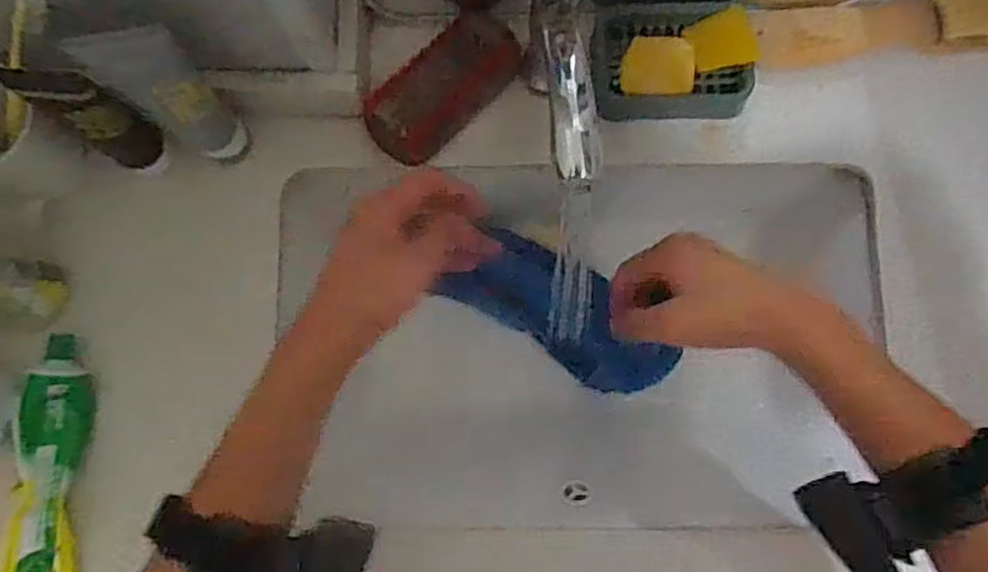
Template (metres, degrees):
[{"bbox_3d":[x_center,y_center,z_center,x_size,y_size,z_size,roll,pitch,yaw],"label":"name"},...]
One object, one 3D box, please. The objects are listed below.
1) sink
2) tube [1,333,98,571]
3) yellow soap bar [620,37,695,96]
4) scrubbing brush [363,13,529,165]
[{"bbox_3d":[0.075,0.044,0.590,0.428,0.128,0.276,0,81,1],"label":"sink"},{"bbox_3d":[-0.316,0.137,0.520,0.046,0.043,0.203,1,81,1],"label":"tube"},{"bbox_3d":[0.124,-0.167,0.557,0.054,0.017,0.041,1,81,1],"label":"yellow soap bar"},{"bbox_3d":[-0.036,-0.152,0.559,0.130,0.024,0.058,-42,83,-5],"label":"scrubbing brush"}]

